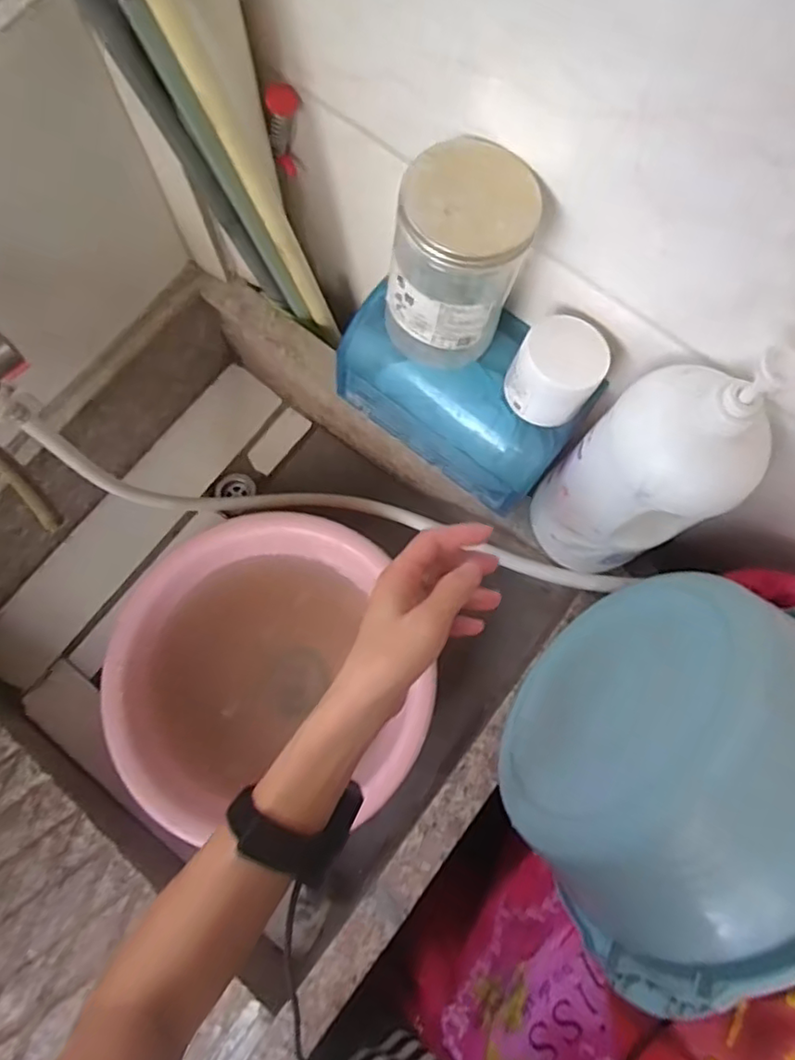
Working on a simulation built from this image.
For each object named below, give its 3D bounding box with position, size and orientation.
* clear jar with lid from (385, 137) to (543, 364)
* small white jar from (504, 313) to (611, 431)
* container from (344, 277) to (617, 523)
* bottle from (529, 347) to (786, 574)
[{"bbox_3d":[0.045,-0.203,0.490,0.091,0.152,0.096,0,77,-2],"label":"clear jar with lid"},{"bbox_3d":[0.128,-0.128,0.520,0.067,0.052,0.069,0,77,-2],"label":"small white jar"},{"bbox_3d":[0.054,-0.128,0.594,0.221,0.131,0.098,35,79,6],"label":"container"},{"bbox_3d":[0.195,-0.041,0.510,0.102,0.256,0.110,0,77,-2],"label":"bottle"}]

